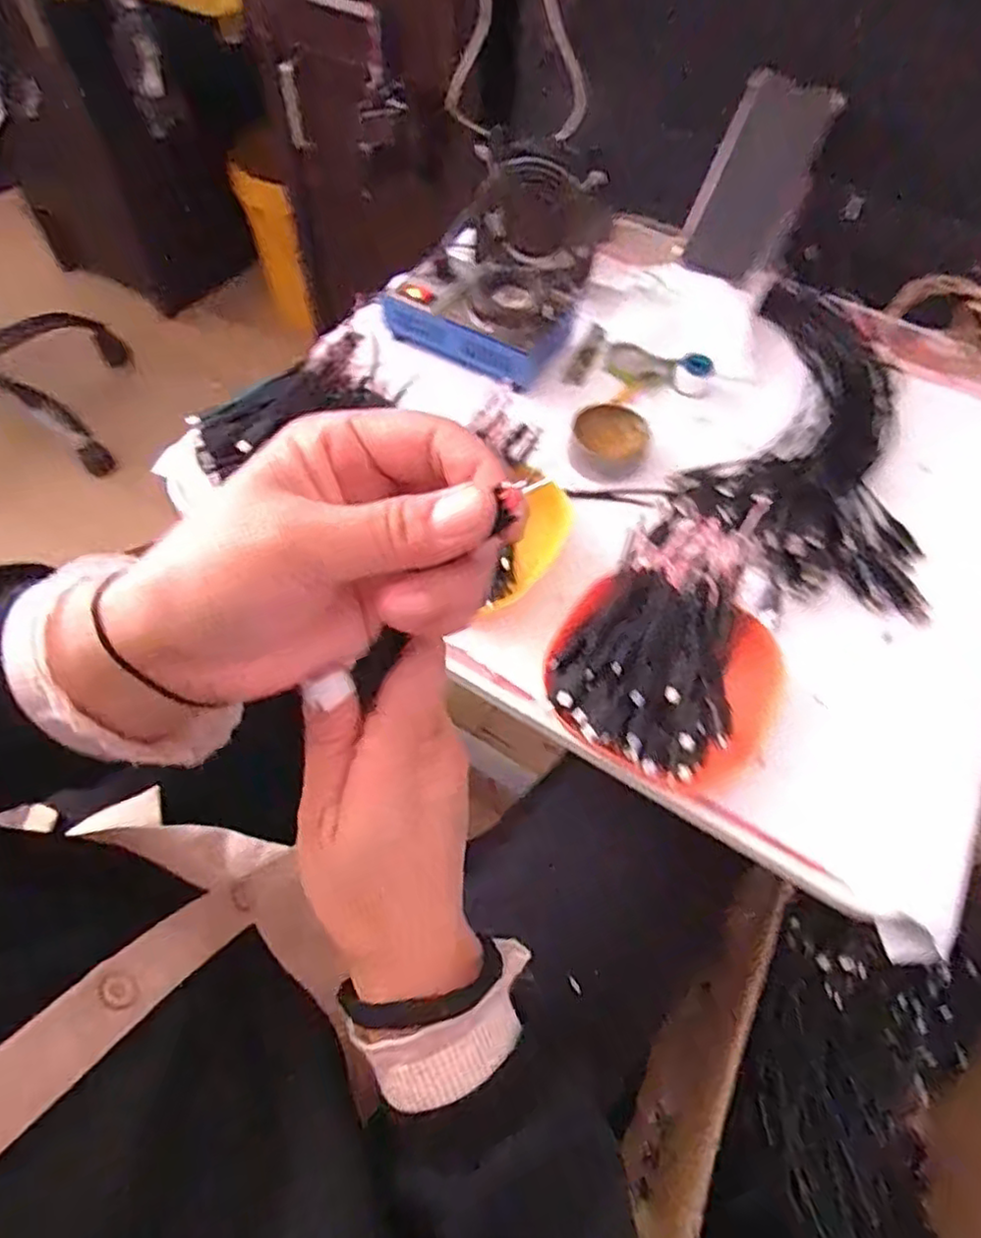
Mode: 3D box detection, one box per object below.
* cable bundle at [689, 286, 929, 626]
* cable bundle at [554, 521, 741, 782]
[{"bbox_3d":[0.262,-0.180,0.567,0.184,0.037,0.383,11,59,4],"label":"cable bundle"},{"bbox_3d":[0.118,0.007,0.431,0.103,0.034,0.185,26,61,12],"label":"cable bundle"}]

